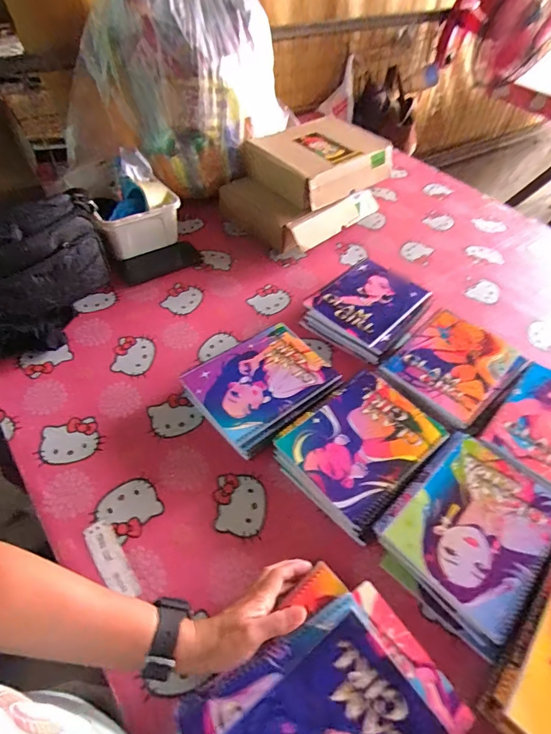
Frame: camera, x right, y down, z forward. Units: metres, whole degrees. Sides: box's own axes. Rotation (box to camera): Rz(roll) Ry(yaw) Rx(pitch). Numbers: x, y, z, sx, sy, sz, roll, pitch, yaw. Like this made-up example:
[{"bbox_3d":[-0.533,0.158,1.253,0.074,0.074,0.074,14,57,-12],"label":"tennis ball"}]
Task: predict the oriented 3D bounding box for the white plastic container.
[{"bbox_3d":[-0.284,-0.297,0.860,0.164,0.098,0.102,-29,58,-25],"label":"white plastic container"}]

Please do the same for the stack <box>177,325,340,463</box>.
[{"bbox_3d":[-0.019,0.027,0.651,0.198,0.035,0.164,-33,60,-27],"label":"stack"}]

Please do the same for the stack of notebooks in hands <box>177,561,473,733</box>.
[{"bbox_3d":[0.046,0.327,0.389,0.228,0.044,0.193,-34,57,-27],"label":"stack of notebooks in hands"}]

